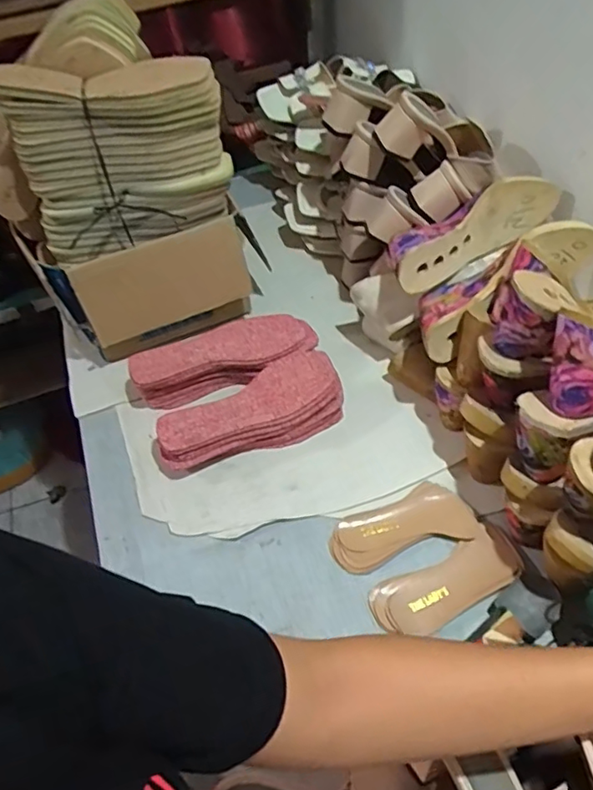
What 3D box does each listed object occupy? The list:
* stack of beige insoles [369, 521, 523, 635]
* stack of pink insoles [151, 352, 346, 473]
[{"bbox_3d":[0.169,0.207,0.623,0.176,0.014,0.069,-25,53,-15],"label":"stack of beige insoles"},{"bbox_3d":[-0.058,0.029,0.742,0.246,0.074,0.091,-26,54,-16],"label":"stack of pink insoles"}]

